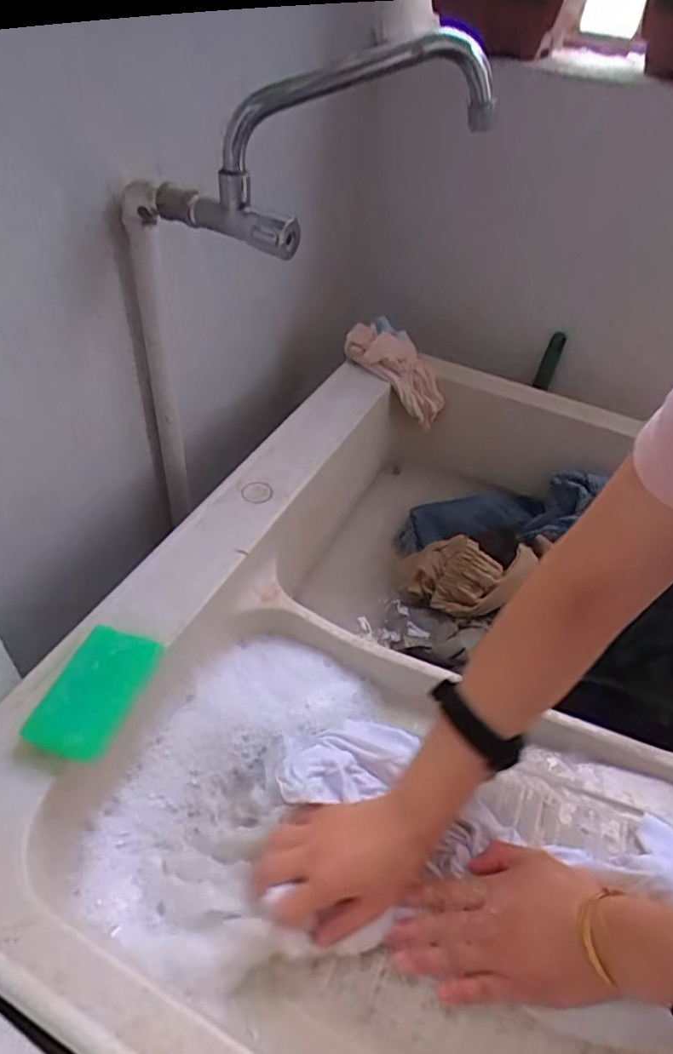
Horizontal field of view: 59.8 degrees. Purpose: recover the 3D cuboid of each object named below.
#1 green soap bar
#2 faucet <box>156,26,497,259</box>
[{"bbox_3d":[-0.187,0.129,0.460,0.062,0.025,0.105,17,46,10],"label":"green soap bar"},{"bbox_3d":[-0.010,-0.302,0.455,0.276,0.100,0.083,-26,49,3],"label":"faucet"}]

